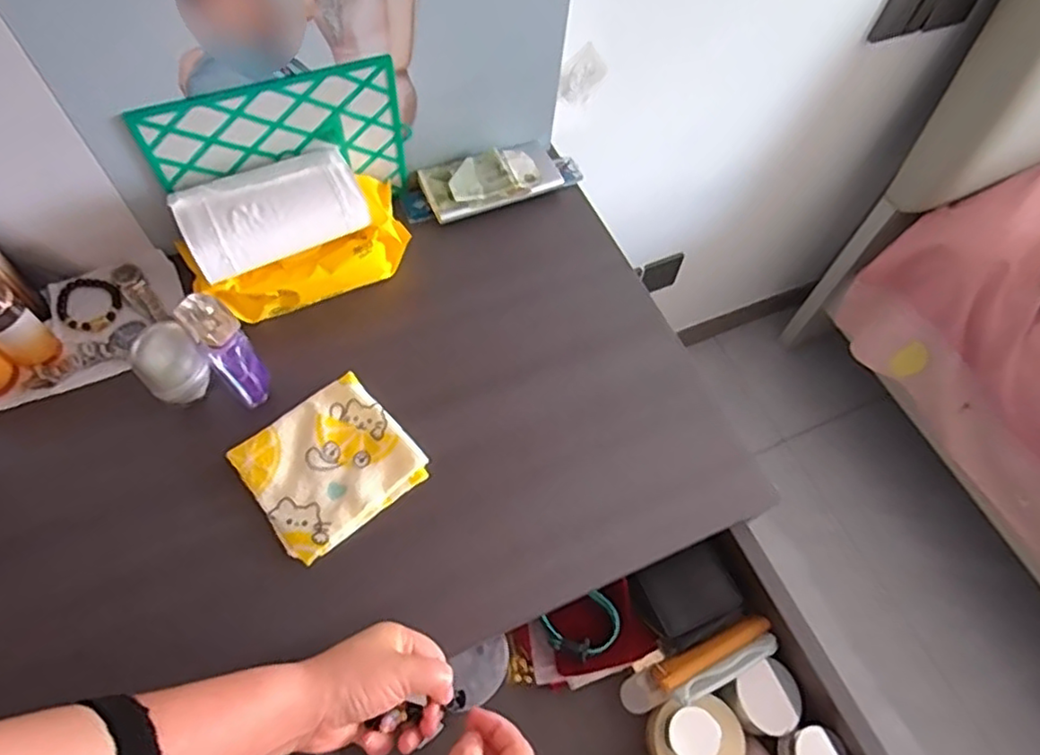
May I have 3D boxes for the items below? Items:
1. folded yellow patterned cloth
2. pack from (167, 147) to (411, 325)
[{"bbox_3d":[-0.161,0.074,0.549,0.127,0.021,0.120,-35,68,-20],"label":"folded yellow patterned cloth"},{"bbox_3d":[-0.211,-0.139,0.607,0.197,0.097,0.108,-21,64,-14],"label":"pack"}]

